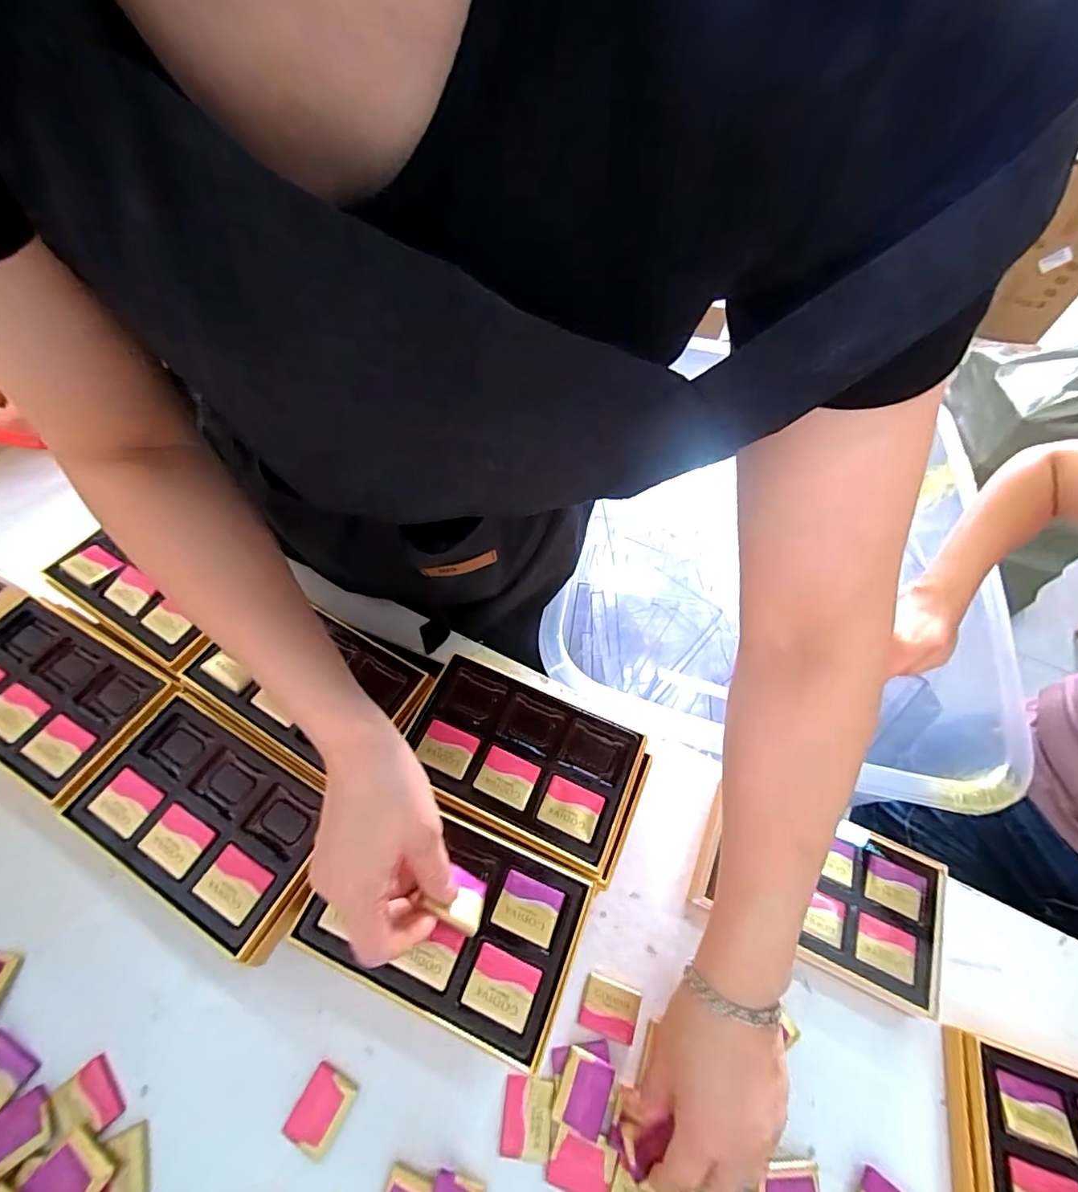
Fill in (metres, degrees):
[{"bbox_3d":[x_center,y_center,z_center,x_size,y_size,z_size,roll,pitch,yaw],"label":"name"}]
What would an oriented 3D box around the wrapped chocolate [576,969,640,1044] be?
[{"bbox_3d":[0.051,0.295,0.377,0.041,0.005,0.033,18,60,9],"label":"wrapped chocolate"}]

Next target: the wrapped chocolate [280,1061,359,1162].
[{"bbox_3d":[-0.142,0.334,0.342,0.032,0.006,0.039,25,61,12],"label":"wrapped chocolate"}]

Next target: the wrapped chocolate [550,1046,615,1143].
[{"bbox_3d":[0.030,0.330,0.349,0.032,0.007,0.041,20,60,10],"label":"wrapped chocolate"}]

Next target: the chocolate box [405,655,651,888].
[{"bbox_3d":[-0.011,0.117,0.381,0.166,0.016,0.106,22,61,11],"label":"chocolate box"}]

